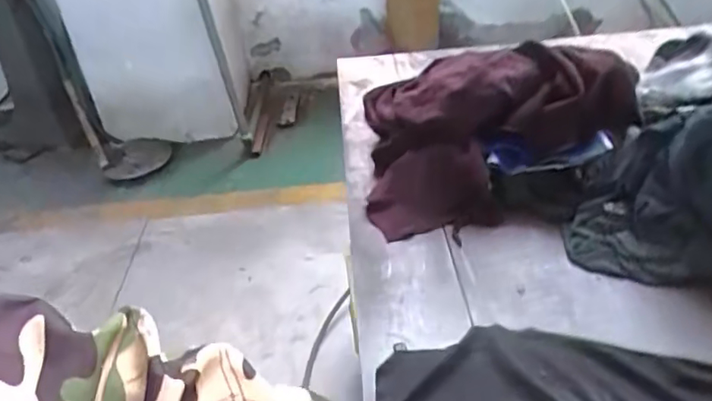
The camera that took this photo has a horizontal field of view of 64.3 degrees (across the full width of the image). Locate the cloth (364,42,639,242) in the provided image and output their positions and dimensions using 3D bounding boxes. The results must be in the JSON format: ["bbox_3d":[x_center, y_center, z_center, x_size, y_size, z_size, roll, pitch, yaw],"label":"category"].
[{"bbox_3d":[0.163,-0.107,0.708,0.314,0.130,0.277,-6,35,-3],"label":"cloth"}]

